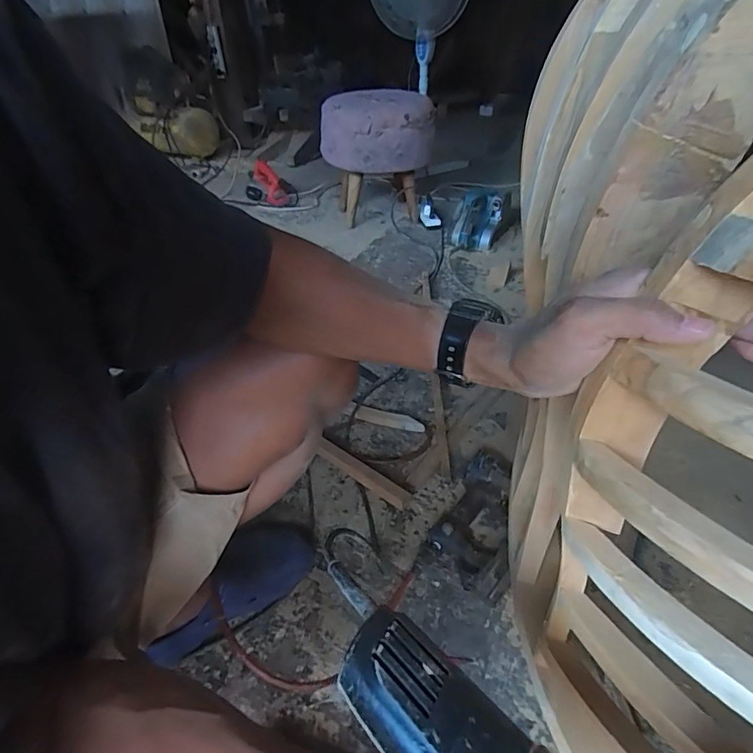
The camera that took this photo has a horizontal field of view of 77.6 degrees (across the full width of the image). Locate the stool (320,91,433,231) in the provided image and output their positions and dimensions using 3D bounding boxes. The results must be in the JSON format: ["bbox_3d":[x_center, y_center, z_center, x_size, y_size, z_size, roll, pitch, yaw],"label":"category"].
[{"bbox_3d":[0.012,-0.784,1.700,0.349,0.401,0.282,18,42,24],"label":"stool"}]

